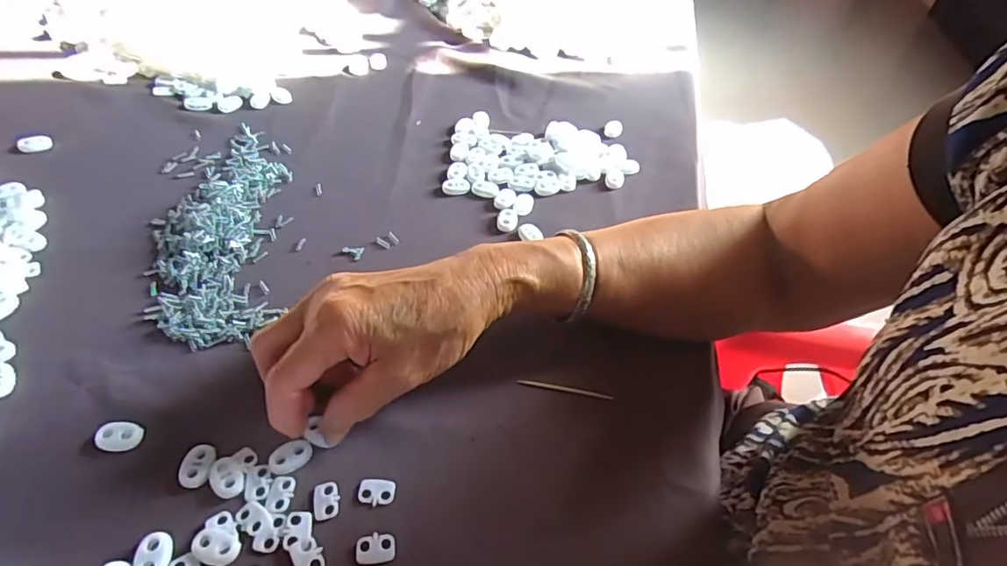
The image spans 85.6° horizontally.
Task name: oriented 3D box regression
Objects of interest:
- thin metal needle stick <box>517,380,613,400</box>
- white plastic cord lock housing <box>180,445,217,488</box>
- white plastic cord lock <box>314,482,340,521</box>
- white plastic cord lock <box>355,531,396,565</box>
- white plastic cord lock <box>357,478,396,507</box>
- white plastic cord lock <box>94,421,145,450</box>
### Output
[{"bbox_3d":[0.038,0.065,0.337,0.059,0.004,0.004,9,49,2],"label":"thin metal needle stick"},{"bbox_3d":[-0.162,0.096,0.287,0.015,0.004,0.022,6,49,0],"label":"white plastic cord lock housing"},{"bbox_3d":[-0.092,0.112,0.282,0.012,0.004,0.019,-8,50,-12],"label":"white plastic cord lock"},{"bbox_3d":[-0.064,0.131,0.270,0.019,0.004,0.014,-3,50,-8],"label":"white plastic cord lock"},{"bbox_3d":[-0.067,0.110,0.289,0.020,0.004,0.014,3,49,-3],"label":"white plastic cord lock"},{"bbox_3d":[-0.208,0.083,0.294,0.023,0.005,0.015,0,49,-6],"label":"white plastic cord lock"}]

